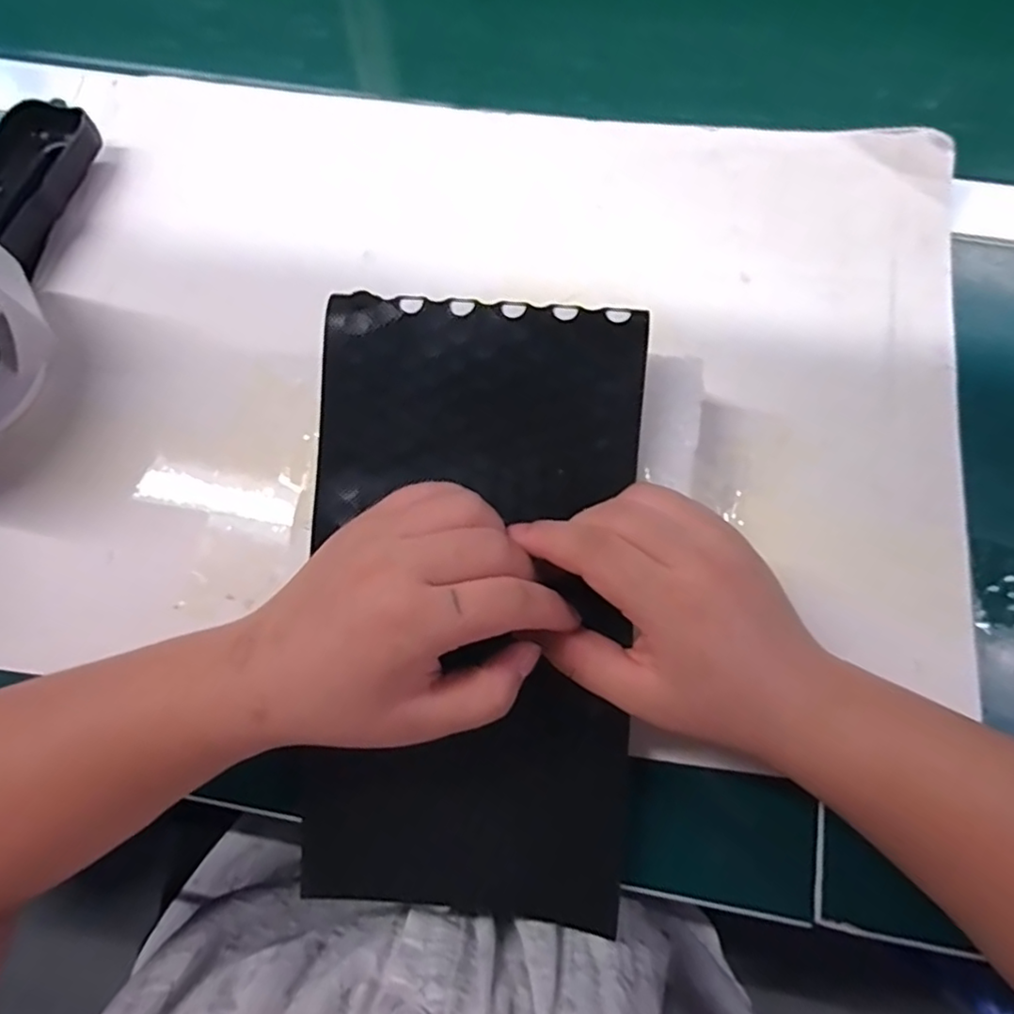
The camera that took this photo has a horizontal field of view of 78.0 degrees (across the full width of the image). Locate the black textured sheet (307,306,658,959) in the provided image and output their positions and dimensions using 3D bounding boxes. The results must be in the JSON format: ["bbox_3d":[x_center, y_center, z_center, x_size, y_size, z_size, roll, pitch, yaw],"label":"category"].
[{"bbox_3d":[-0.012,0.032,0.255,0.130,0.034,0.230,3,83,-5],"label":"black textured sheet"}]

